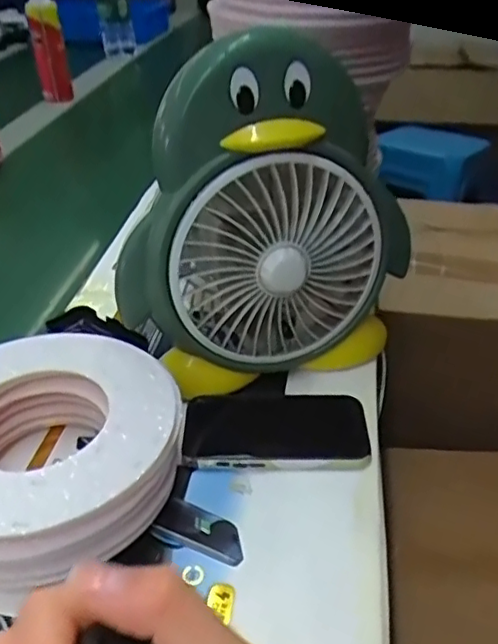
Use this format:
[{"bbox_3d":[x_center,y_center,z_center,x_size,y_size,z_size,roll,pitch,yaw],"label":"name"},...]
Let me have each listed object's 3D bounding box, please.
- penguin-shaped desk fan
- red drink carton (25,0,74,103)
[{"bbox_3d":[0.018,-0.077,0.528,0.252,0.275,0.113,-17,38,-22],"label":"penguin-shaped desk fan"},{"bbox_3d":[-0.441,-0.596,1.380,0.065,0.249,0.064,-12,37,-18],"label":"red drink carton"}]

